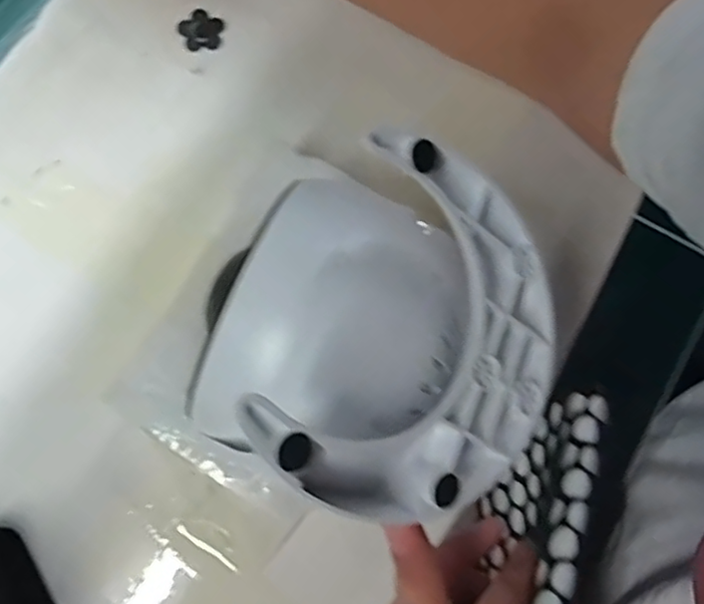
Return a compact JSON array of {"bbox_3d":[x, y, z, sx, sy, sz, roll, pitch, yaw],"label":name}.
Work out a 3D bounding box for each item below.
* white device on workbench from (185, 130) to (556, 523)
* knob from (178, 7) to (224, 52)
[{"bbox_3d":[0.008,0.013,0.229,0.108,0.075,0.114,35,73,-26],"label":"white device on workbench"},{"bbox_3d":[-0.087,-0.158,0.367,0.025,0.004,0.027,-5,76,-2],"label":"knob"}]

